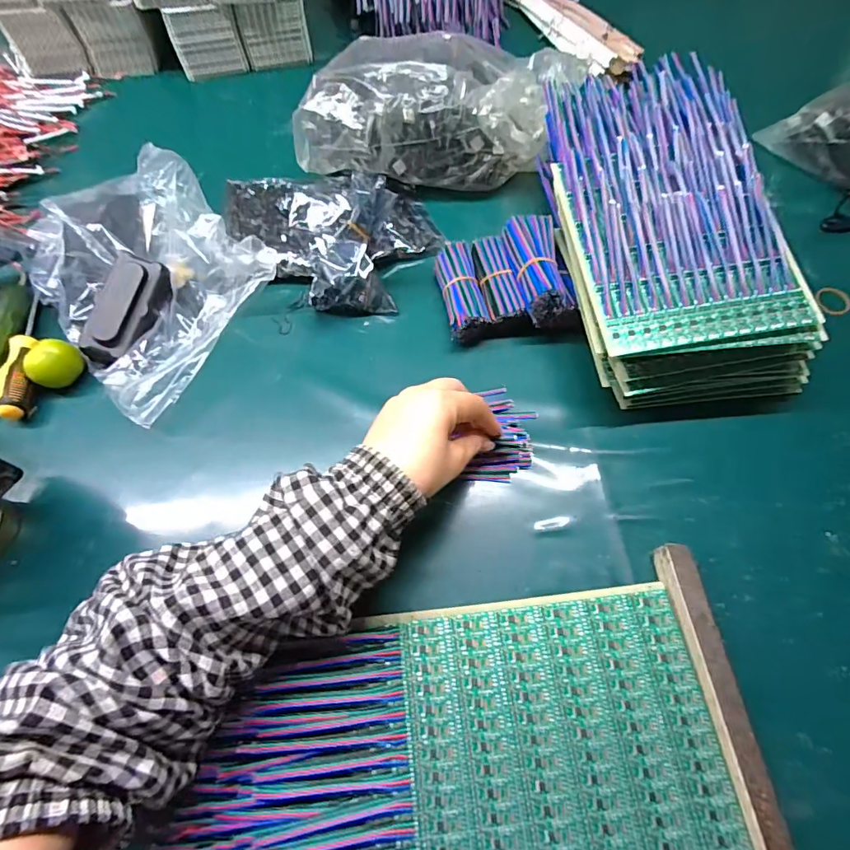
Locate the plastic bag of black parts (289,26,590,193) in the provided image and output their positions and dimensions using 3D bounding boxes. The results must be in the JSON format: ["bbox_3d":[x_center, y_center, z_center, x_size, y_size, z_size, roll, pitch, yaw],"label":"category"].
[{"bbox_3d":[0.003,-0.357,0.520,0.299,0.103,0.155,-7,65,-3],"label":"plastic bag of black parts"}]

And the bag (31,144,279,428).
[{"bbox_3d":[-0.294,-0.179,0.473,0.205,0.068,0.317,-41,71,-17],"label":"bag"}]

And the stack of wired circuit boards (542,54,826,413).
[{"bbox_3d":[0.213,-0.171,0.422,0.200,0.120,0.296,-9,65,-4],"label":"stack of wired circuit boards"}]

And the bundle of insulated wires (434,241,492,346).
[{"bbox_3d":[0.035,-0.129,0.457,0.037,0.039,0.101,-10,65,-4],"label":"bundle of insulated wires"}]

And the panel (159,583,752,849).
[{"bbox_3d":[0.012,0.209,0.297,0.339,0.022,0.163,-6,65,-2],"label":"panel"}]

